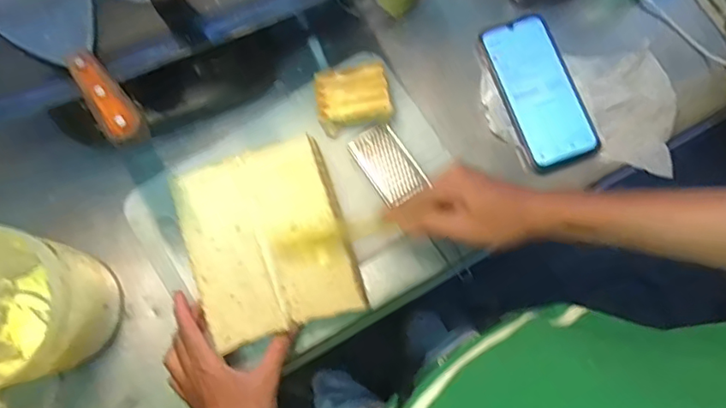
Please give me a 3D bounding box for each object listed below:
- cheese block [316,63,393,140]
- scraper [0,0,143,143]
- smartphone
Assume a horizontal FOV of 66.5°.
[{"bbox_3d":[-0.010,-0.110,0.589,0.075,0.038,0.063,-11,79,-1],"label":"cheese block"},{"bbox_3d":[-0.242,-0.128,0.456,0.087,0.014,0.206,-35,68,-5],"label":"scraper"},{"bbox_3d":[0.194,-0.125,0.609,0.085,0.013,0.173,-20,80,-2],"label":"smartphone"}]

